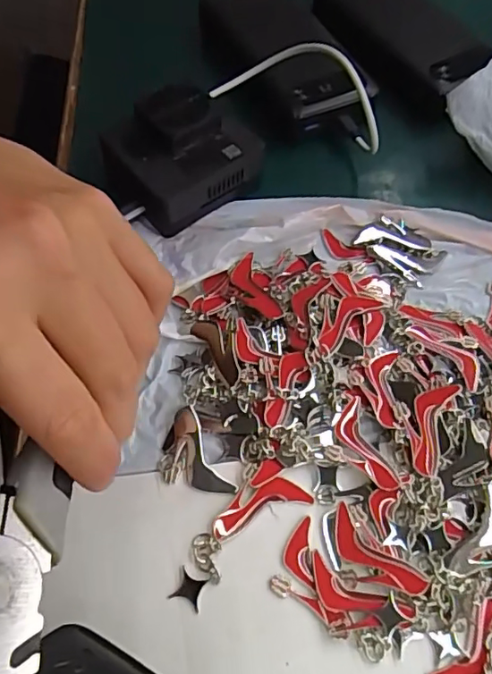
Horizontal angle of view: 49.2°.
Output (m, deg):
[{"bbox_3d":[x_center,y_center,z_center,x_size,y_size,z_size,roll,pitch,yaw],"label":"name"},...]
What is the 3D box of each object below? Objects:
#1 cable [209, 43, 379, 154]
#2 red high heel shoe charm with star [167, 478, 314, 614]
[{"bbox_3d":[0.035,-0.156,0.327,0.111,0.047,0.028,23,62,12],"label":"cable"},{"bbox_3d":[-0.004,0.087,0.237,0.024,0.004,0.070,41,67,20],"label":"red high heel shoe charm with star"}]

